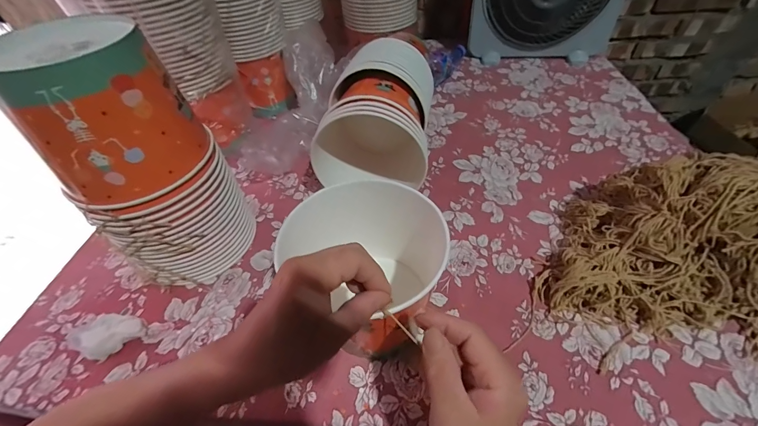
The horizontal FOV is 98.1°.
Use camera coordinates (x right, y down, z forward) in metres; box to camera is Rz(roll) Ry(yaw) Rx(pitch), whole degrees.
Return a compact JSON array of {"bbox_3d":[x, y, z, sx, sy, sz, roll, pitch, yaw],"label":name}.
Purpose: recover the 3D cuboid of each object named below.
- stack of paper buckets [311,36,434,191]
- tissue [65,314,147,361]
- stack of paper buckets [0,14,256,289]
[{"bbox_3d":[-0.013,-0.155,0.551,0.165,0.163,0.221,-4,47,2],"label":"stack of paper buckets"},{"bbox_3d":[-0.340,0.145,0.402,0.098,0.025,0.054,11,50,16],"label":"tissue"},{"bbox_3d":[-0.271,-0.050,0.385,0.154,0.293,0.128,-20,49,-13],"label":"stack of paper buckets"}]

